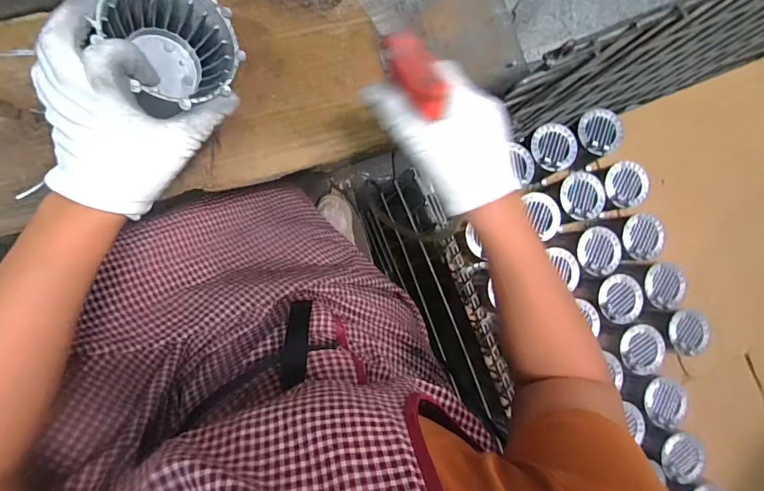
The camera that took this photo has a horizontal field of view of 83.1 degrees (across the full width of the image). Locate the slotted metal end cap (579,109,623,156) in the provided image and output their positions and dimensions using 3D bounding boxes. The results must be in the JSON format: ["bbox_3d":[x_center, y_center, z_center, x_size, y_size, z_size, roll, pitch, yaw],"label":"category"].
[{"bbox_3d":[0.413,-0.215,0.808,0.095,0.031,0.081,-40,92,-8],"label":"slotted metal end cap"}]

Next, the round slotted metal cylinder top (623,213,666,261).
[{"bbox_3d":[0.484,-0.016,0.796,0.071,0.021,0.081,-20,89,-8],"label":"round slotted metal cylinder top"}]

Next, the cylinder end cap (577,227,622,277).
[{"bbox_3d":[0.396,0.013,0.783,0.077,0.017,0.086,26,84,-5],"label":"cylinder end cap"}]

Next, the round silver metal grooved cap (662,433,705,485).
[{"bbox_3d":[0.525,0.369,0.746,0.073,0.019,0.083,12,85,-6],"label":"round silver metal grooved cap"}]

